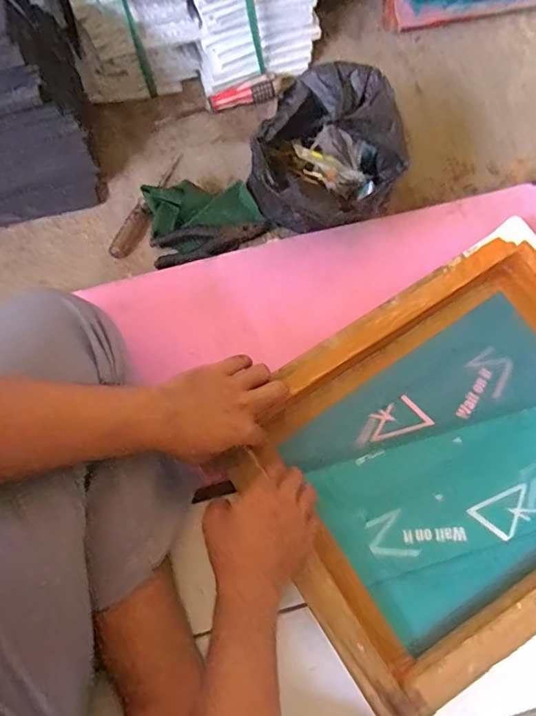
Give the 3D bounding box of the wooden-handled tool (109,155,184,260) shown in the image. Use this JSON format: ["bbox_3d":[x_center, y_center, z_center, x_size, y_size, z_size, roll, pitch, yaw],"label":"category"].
[{"bbox_3d":[-0.159,-0.204,0.708,0.028,0.021,0.171,26,76,8],"label":"wooden-handled tool"}]

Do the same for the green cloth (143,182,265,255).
[{"bbox_3d":[-0.084,-0.191,0.690,0.140,0.024,0.089,-14,74,-3],"label":"green cloth"}]

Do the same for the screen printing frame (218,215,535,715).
[{"bbox_3d":[0.211,0.100,0.581,0.445,0.056,0.356,-32,76,-8],"label":"screen printing frame"}]

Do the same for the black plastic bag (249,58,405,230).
[{"bbox_3d":[0.070,-0.239,0.644,0.178,0.152,0.141,3,74,2],"label":"black plastic bag"}]

